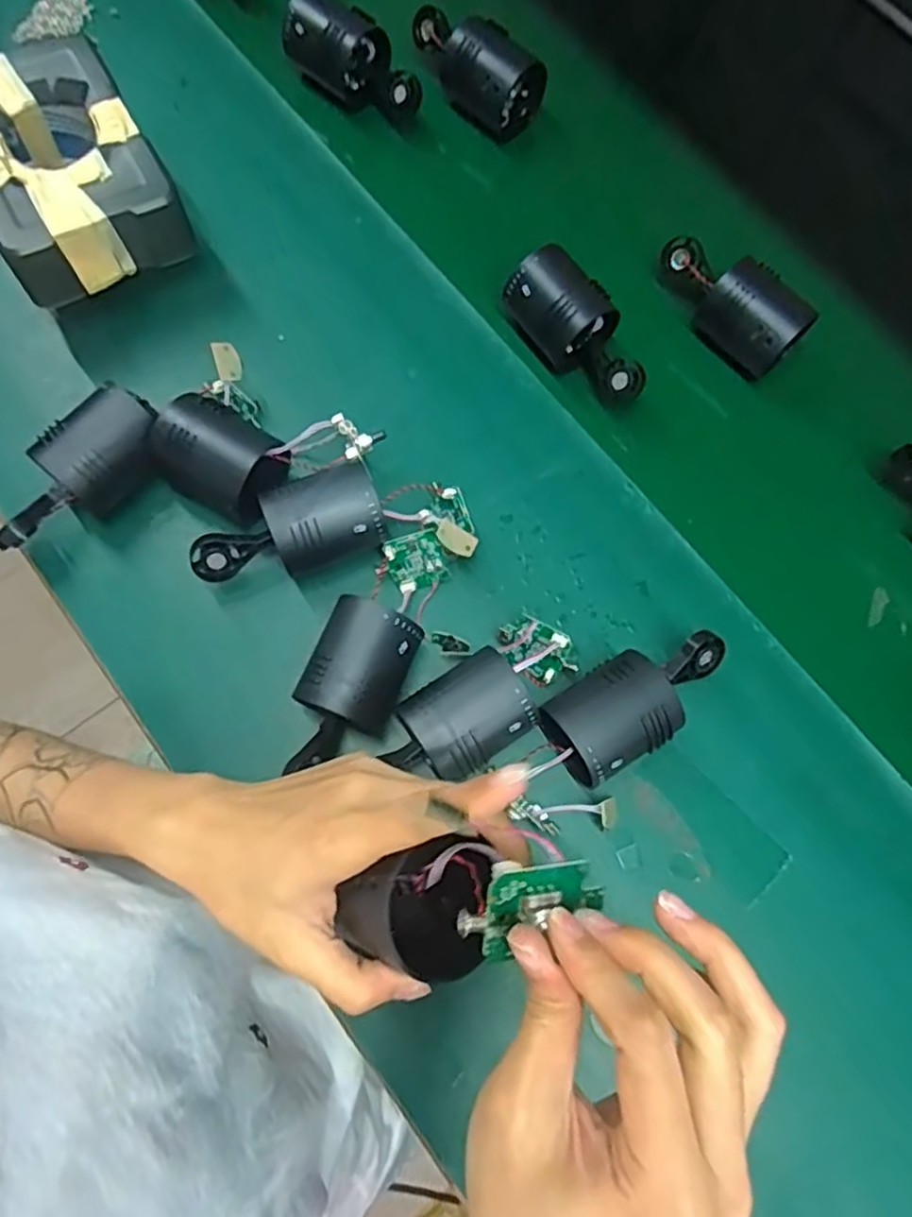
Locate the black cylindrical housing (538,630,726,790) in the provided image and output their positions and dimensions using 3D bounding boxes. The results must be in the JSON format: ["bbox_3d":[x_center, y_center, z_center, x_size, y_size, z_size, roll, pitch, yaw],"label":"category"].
[{"bbox_3d":[0.106,0.053,0.405,0.119,0.053,0.056,-33,79,-12],"label":"black cylindrical housing"}]

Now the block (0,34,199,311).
[{"bbox_3d":[-0.256,-0.288,0.448,0.109,0.047,0.154,-28,78,-11],"label":"block"}]

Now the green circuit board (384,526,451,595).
[{"bbox_3d":[-0.024,-0.030,0.429,0.036,0.009,0.037,-12,117,-1],"label":"green circuit board"}]

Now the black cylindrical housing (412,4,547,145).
[{"bbox_3d":[0.016,-0.437,0.557,0.110,0.069,0.054,41,76,8],"label":"black cylindrical housing"}]

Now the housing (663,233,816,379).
[{"bbox_3d":[0.197,-0.215,0.494,0.053,0.051,0.116,-31,66,-8],"label":"housing"}]

